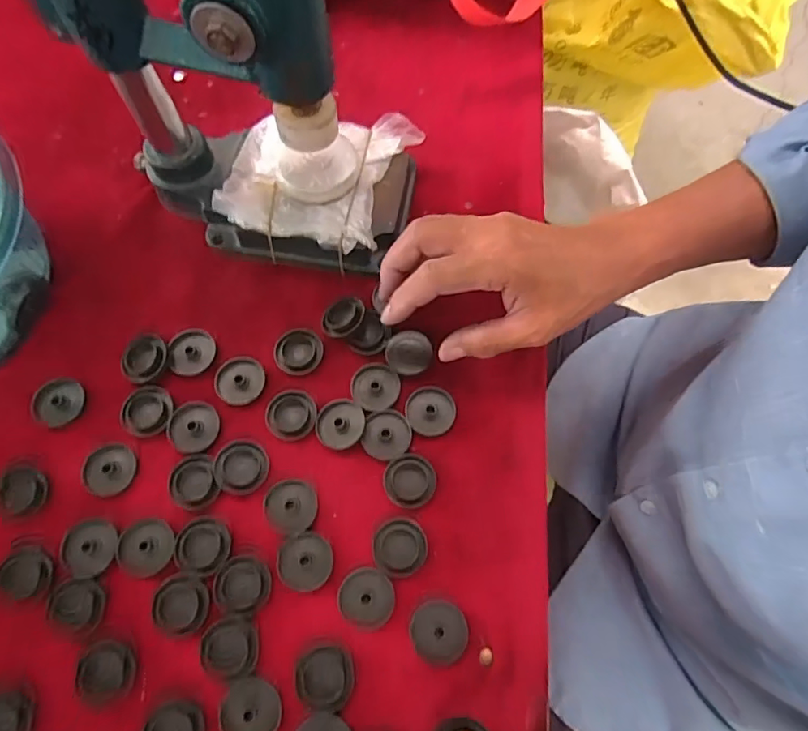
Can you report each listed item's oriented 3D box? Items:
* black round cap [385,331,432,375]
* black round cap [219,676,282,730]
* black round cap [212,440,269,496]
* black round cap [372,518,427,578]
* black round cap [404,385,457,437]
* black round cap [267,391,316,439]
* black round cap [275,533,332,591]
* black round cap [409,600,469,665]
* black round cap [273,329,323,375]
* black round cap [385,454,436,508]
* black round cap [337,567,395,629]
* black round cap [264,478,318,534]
[{"bbox_3d":[0.003,-0.009,0.353,0.032,0.004,0.032,1,69,-2],"label":"black round cap"},{"bbox_3d":[-0.084,0.189,0.275,0.032,0.004,0.031,1,69,-2],"label":"black round cap"},{"bbox_3d":[-0.104,0.065,0.323,0.032,0.004,0.033,8,64,-17],"label":"black round cap"},{"bbox_3d":[-0.003,0.111,0.311,0.032,0.004,0.033,1,69,-2],"label":"black round cap"},{"bbox_3d":[0.018,0.030,0.341,0.033,0.004,0.033,-3,69,-3],"label":"black round cap"},{"bbox_3d":[-0.076,0.032,0.338,0.032,0.004,0.034,-4,69,-3],"label":"black round cap"},{"bbox_3d":[-0.060,0.118,0.306,0.032,0.004,0.031,1,69,-2],"label":"black round cap"},{"bbox_3d":[0.020,0.155,0.294,0.033,0.004,0.032,1,69,-2],"label":"black round cap"},{"bbox_3d":[-0.074,-0.010,0.355,0.032,0.004,0.034,1,69,-2],"label":"black round cap"},{"bbox_3d":[0.004,0.073,0.325,0.033,0.004,0.033,1,69,-2],"label":"black round cap"},{"bbox_3d":[-0.022,0.138,0.300,0.032,0.004,0.032,1,69,-2],"label":"black round cap"},{"bbox_3d":[-0.071,0.088,0.318,0.031,0.006,0.032,1,69,-2],"label":"black round cap"}]

